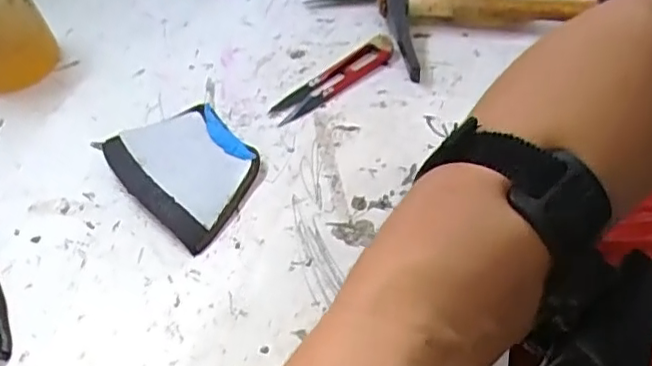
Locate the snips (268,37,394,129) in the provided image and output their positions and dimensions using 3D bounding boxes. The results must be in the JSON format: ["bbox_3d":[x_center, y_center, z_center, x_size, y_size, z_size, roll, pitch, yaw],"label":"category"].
[{"bbox_3d":[0.006,-0.074,0.419,0.103,0.017,0.024,-31,55,-21],"label":"snips"}]

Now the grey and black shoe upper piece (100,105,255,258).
[{"bbox_3d":[-0.084,-0.011,0.369,0.101,0.012,0.070,36,60,29],"label":"grey and black shoe upper piece"}]

